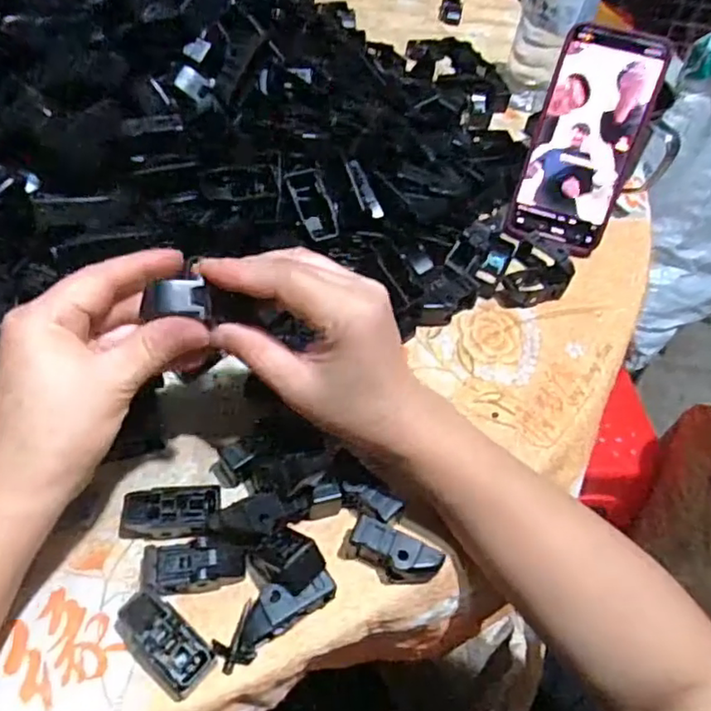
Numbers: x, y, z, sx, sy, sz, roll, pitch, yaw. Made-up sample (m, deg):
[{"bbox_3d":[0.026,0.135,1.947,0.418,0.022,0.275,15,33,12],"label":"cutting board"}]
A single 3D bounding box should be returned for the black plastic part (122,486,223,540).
[{"bbox_3d":[-0.099,0.085,0.328,0.052,0.016,0.025,-1,54,-7],"label":"black plastic part"}]

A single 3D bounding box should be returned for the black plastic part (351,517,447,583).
[{"bbox_3d":[0.021,0.106,0.325,0.047,0.021,0.020,25,55,13],"label":"black plastic part"}]

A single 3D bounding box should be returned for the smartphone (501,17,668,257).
[{"bbox_3d":[0.173,-0.161,0.464,0.079,0.155,0.013,19,20,16],"label":"smartphone"}]

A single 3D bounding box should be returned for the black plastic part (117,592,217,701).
[{"bbox_3d":[-0.091,0.137,0.291,0.047,0.017,0.025,36,58,20],"label":"black plastic part"}]

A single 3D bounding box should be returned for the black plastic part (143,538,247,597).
[{"bbox_3d":[-0.081,0.107,0.312,0.051,0.016,0.023,2,52,-20],"label":"black plastic part"}]

